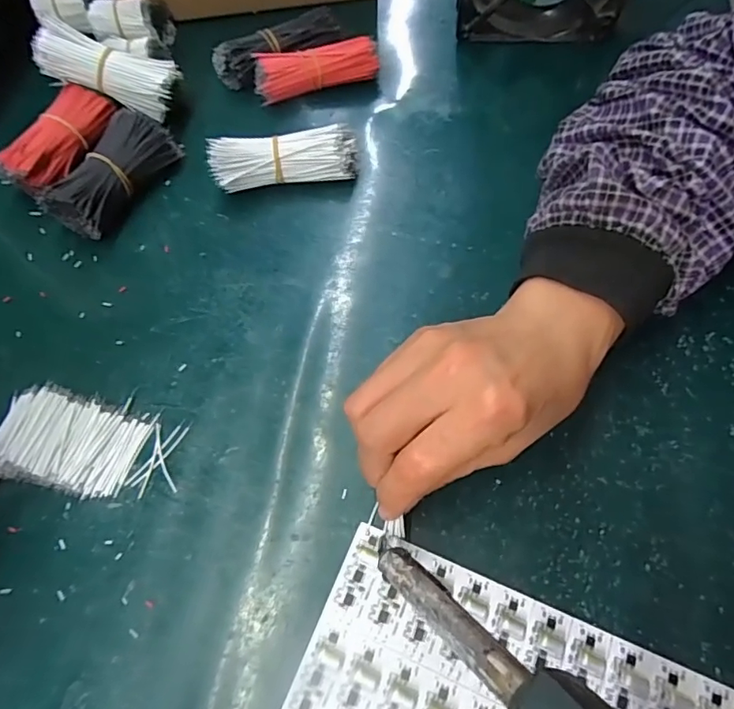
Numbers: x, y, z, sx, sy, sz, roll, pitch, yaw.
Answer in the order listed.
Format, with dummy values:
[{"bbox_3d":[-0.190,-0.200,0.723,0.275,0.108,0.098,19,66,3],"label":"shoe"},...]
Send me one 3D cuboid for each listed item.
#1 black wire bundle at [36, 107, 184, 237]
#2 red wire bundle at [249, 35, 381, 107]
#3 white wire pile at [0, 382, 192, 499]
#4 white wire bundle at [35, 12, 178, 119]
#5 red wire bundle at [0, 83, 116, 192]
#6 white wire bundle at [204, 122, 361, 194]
[{"bbox_3d":[-0.172,-0.123,0.348,0.034,0.038,0.096,31,70,16],"label":"black wire bundle"},{"bbox_3d":[-0.038,-0.215,0.387,0.092,0.027,0.029,-15,65,-5],"label":"red wire bundle"},{"bbox_3d":[-0.154,0.048,0.280,0.100,0.012,0.052,9,65,6],"label":"white wire pile"},{"bbox_3d":[-0.184,-0.207,0.367,0.091,0.028,0.036,17,65,-11],"label":"white wire bundle"},{"bbox_3d":[-0.218,-0.152,0.361,0.031,0.023,0.089,24,68,13],"label":"red wire bundle"},{"bbox_3d":[-0.056,-0.133,0.351,0.097,0.029,0.035,-12,65,-3],"label":"white wire bundle"}]

